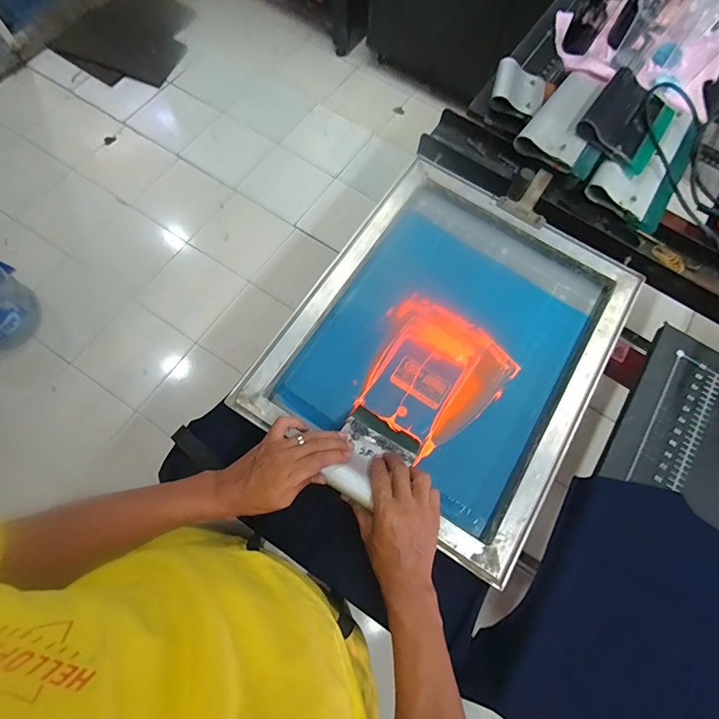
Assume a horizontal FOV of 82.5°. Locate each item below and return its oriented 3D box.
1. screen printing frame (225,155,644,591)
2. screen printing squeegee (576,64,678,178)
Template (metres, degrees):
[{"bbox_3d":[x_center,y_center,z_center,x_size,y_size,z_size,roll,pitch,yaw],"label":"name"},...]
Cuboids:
[{"bbox_3d":[0.135,-0.029,0.608,0.418,0.035,0.496,33,74,8],"label":"screen printing frame"},{"bbox_3d":[0.463,-0.414,0.703,0.127,0.019,0.208,39,68,2],"label":"screen printing squeegee"}]

